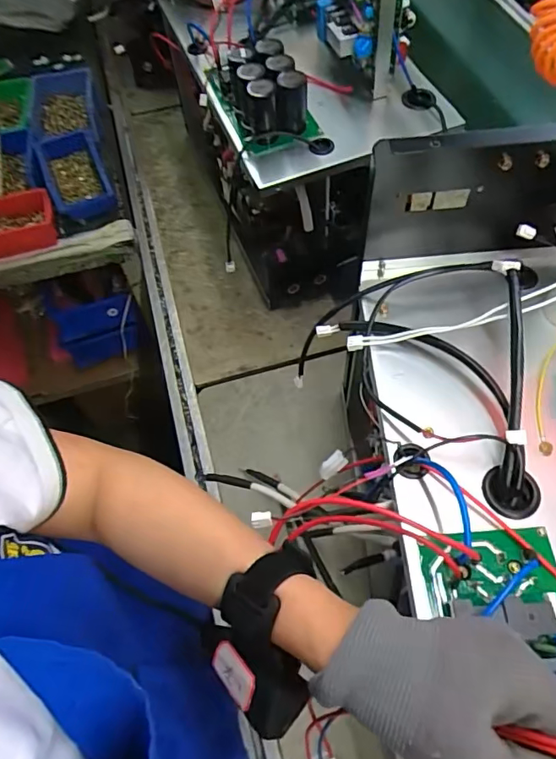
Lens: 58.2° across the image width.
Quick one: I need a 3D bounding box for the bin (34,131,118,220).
[{"bbox_3d":[-0.360,-0.366,0.888,0.101,0.058,0.173,-23,62,-9],"label":"bin"}]

